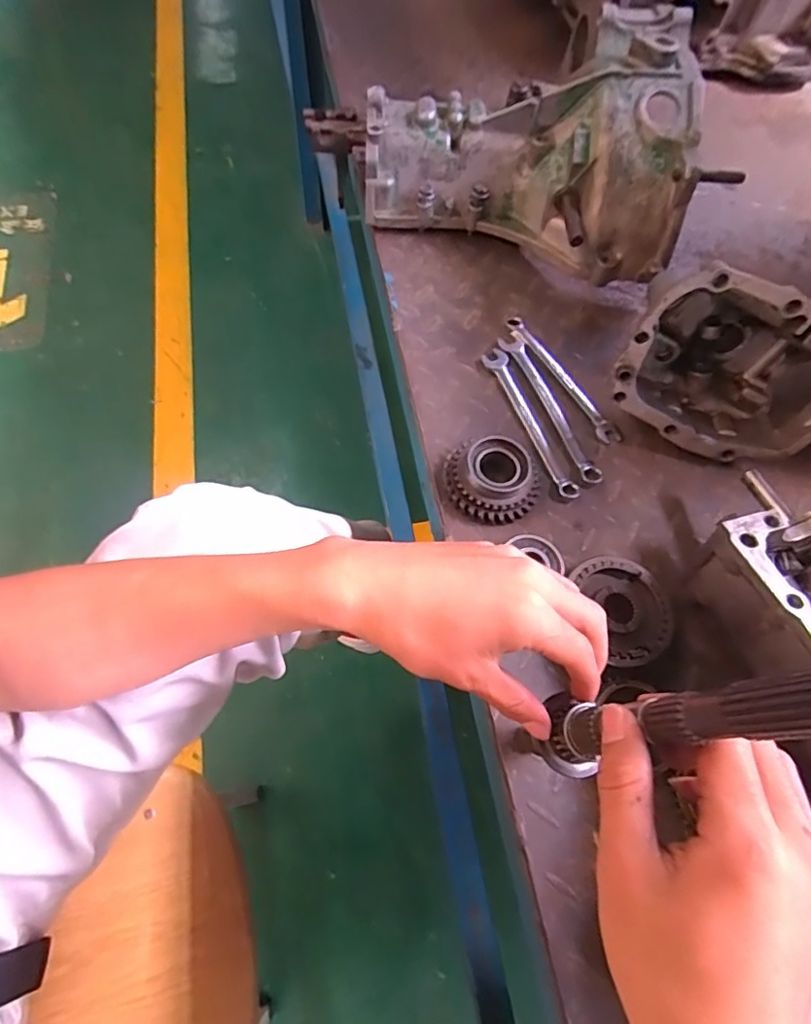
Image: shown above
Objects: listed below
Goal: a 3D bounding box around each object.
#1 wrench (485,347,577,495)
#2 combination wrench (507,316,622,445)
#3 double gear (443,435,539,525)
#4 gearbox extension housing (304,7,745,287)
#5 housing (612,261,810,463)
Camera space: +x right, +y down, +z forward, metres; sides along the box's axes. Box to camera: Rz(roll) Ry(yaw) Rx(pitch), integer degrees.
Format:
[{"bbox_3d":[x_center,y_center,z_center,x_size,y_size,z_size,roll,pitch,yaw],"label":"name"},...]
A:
[{"bbox_3d":[0.108,-0.078,0.481,0.020,0.014,0.157,-20,67,-13],"label":"wrench"},{"bbox_3d":[0.141,-0.122,0.497,0.019,0.013,0.148,-30,69,-17],"label":"combination wrench"},{"bbox_3d":[0.071,-0.025,0.437,0.072,0.027,0.066,2,64,-3],"label":"double gear"},{"bbox_3d":[0.090,-0.356,0.537,0.359,0.156,0.189,12,64,2],"label":"gearbox extension housing"},{"bbox_3d":[0.265,-0.126,0.456,0.186,0.131,0.101,23,42,-5],"label":"housing"}]

